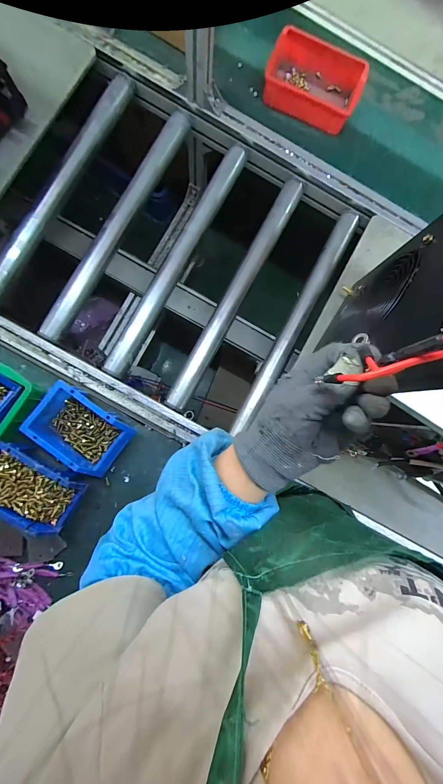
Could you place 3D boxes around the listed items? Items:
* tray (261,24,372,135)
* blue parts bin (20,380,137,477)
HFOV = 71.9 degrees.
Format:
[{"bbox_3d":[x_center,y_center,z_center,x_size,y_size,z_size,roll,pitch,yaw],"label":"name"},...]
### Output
[{"bbox_3d":[0.201,-0.677,0.672,0.207,0.060,0.145,23,84,-3],"label":"tray"},{"bbox_3d":[-0.252,0.070,0.550,0.152,0.066,0.115,36,84,-1],"label":"blue parts bin"}]

